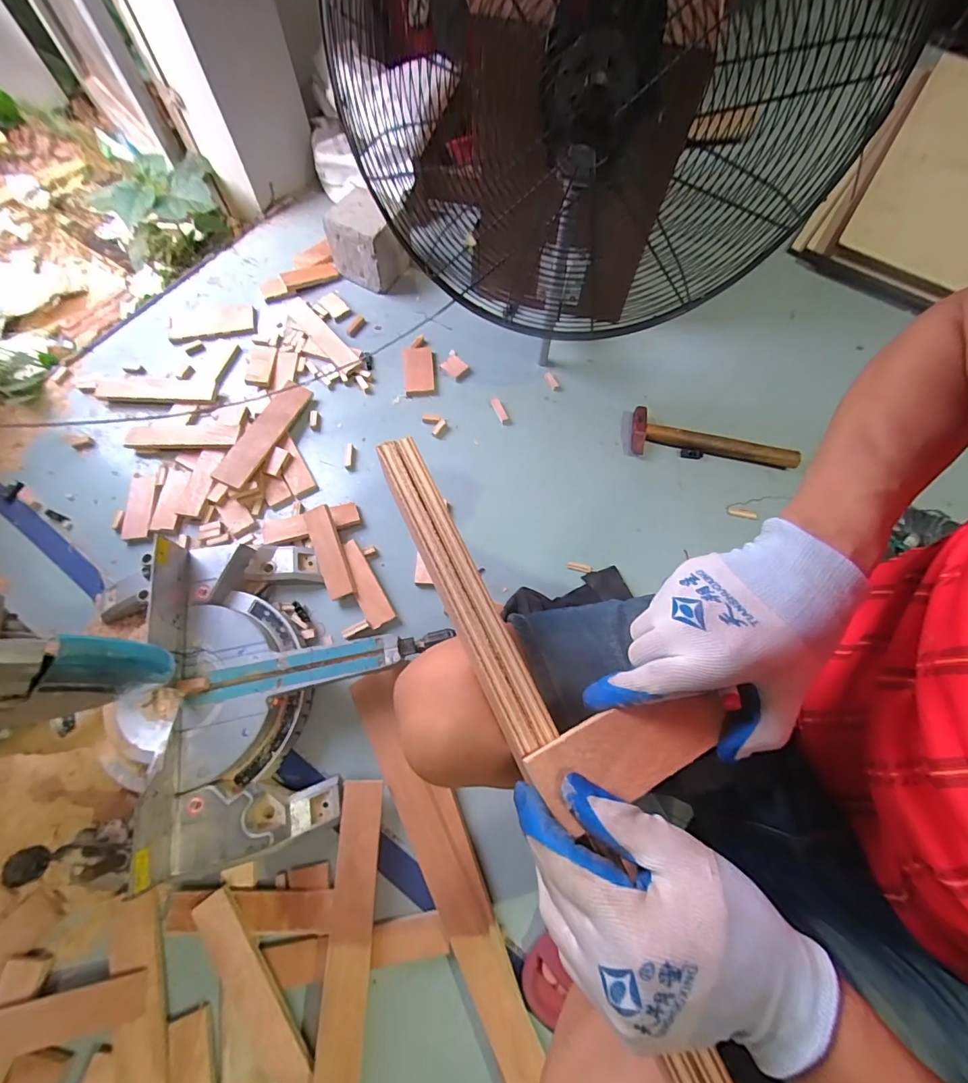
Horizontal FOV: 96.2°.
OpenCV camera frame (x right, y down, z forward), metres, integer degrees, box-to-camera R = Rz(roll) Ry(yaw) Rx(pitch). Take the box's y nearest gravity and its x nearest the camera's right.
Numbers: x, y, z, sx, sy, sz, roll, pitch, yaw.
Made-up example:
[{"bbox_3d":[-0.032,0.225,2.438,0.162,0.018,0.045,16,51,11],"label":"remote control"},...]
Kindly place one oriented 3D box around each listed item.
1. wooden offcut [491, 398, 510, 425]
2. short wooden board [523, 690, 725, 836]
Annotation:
[{"bbox_3d":[0.039,-0.317,1.050,0.021,0.013,0.081,-17,70,-10],"label":"wooden offcut"},{"bbox_3d":[0.097,0.137,0.285,0.133,0.013,0.051,-14,70,-7],"label":"short wooden board"}]

